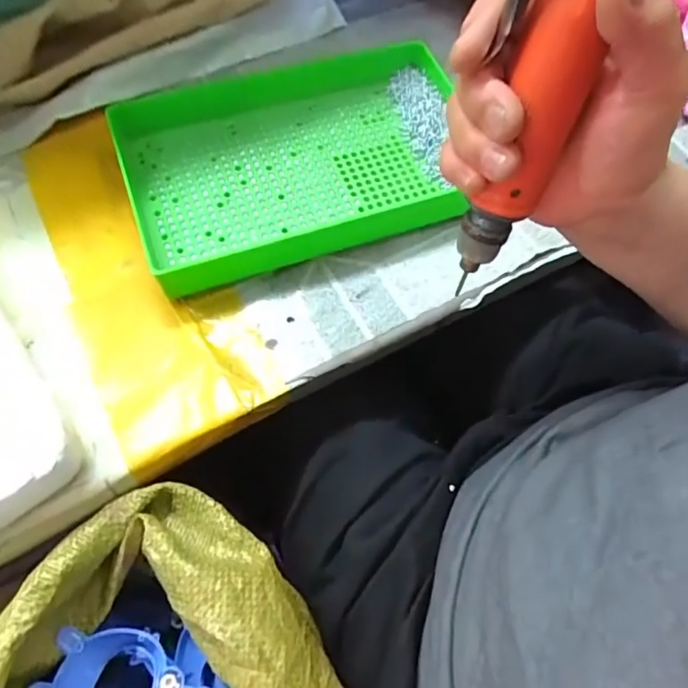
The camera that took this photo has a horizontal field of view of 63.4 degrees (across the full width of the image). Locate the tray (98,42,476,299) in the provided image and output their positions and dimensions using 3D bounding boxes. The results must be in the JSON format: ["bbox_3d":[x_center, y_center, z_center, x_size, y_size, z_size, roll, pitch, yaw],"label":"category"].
[{"bbox_3d":[-0.032,-0.133,0.398,0.236,0.032,0.163,-17,65,-11],"label":"tray"}]

